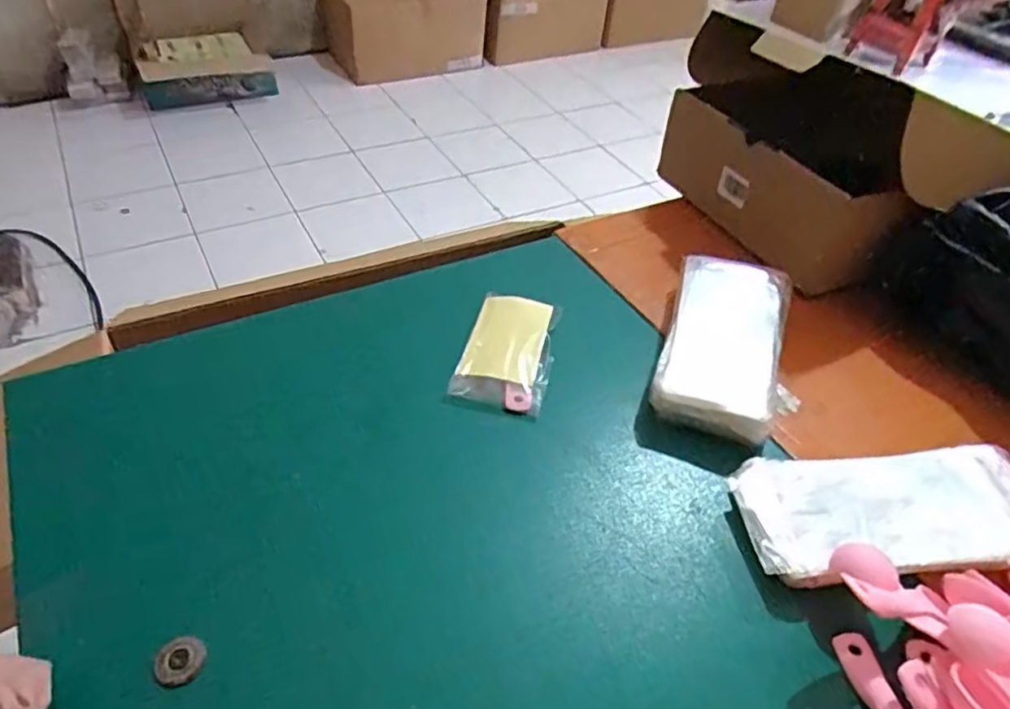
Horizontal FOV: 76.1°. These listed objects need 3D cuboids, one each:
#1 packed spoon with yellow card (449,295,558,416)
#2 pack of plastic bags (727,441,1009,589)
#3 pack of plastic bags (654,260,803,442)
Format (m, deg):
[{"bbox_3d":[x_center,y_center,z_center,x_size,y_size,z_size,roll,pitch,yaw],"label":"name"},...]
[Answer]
[{"bbox_3d":[0.004,-0.006,0.520,0.069,0.014,0.109,13,45,7],"label":"packed spoon with yellow card"},{"bbox_3d":[0.252,0.102,0.426,0.197,0.025,0.087,-1,46,-7],"label":"pack of plastic bags"},{"bbox_3d":[0.182,-0.009,0.524,0.104,0.036,0.184,17,46,11],"label":"pack of plastic bags"}]

